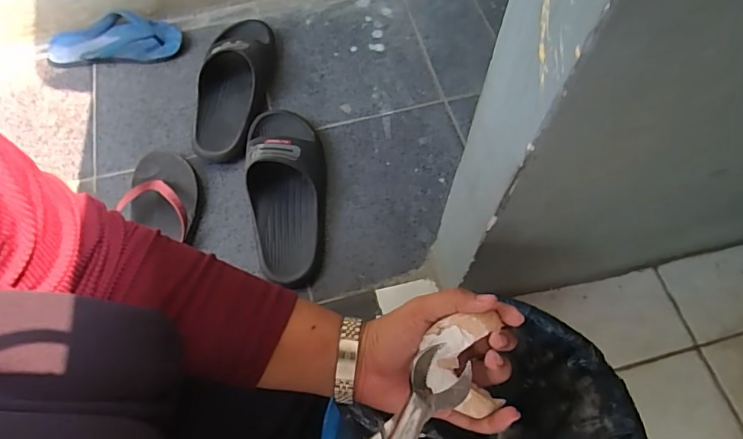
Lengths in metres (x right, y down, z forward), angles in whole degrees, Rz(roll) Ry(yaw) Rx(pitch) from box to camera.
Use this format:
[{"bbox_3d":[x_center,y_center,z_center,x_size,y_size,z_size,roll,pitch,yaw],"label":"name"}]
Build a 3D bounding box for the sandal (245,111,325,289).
[{"bbox_3d":[-0.131,-0.051,0.711,0.116,0.071,0.283,-2,63,-1],"label":"sandal"}]

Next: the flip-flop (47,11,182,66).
[{"bbox_3d":[-0.479,-0.332,0.881,0.245,0.036,0.088,-2,63,-1],"label":"flip-flop"}]

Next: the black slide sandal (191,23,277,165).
[{"bbox_3d":[-0.237,-0.231,0.796,0.118,0.066,0.279,4,63,2],"label":"black slide sandal"}]

